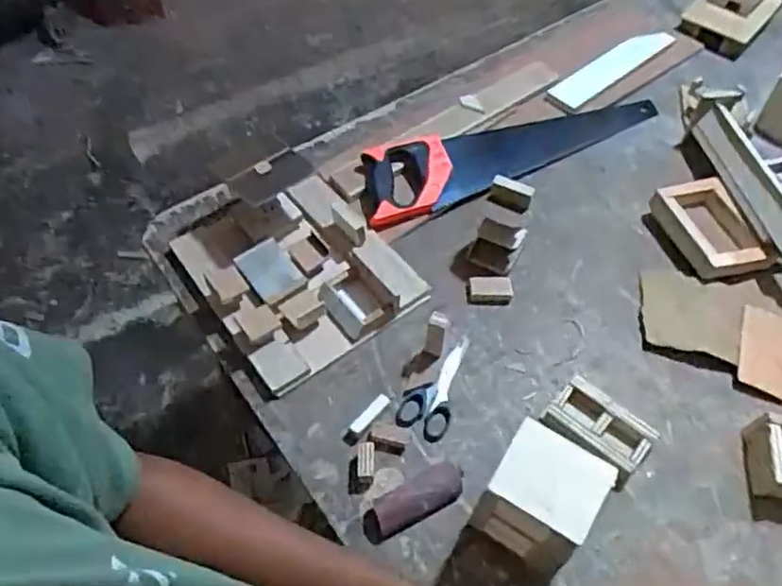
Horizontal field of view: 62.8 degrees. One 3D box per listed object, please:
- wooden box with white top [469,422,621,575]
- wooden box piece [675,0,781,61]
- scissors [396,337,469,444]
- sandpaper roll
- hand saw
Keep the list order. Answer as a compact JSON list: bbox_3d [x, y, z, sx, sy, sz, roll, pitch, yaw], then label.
[{"bbox_3d":[0.146,0.205,0.635,0.102,0.133,0.087,27,59,15],"label":"wooden box with white top"},{"bbox_3d":[0.637,-0.540,1.175,0.137,0.055,0.245,30,78,17],"label":"wooden box piece"},{"bbox_3d":[0.054,0.110,0.777,0.059,0.008,0.141,18,57,9],"label":"scissors"},{"bbox_3d":[0.026,0.221,0.681,0.118,0.027,0.039,-26,61,-19],"label":"sandpaper roll"},{"bbox_3d":[0.194,-0.221,0.968,0.508,0.035,0.114,-18,59,-14],"label":"hand saw"}]

